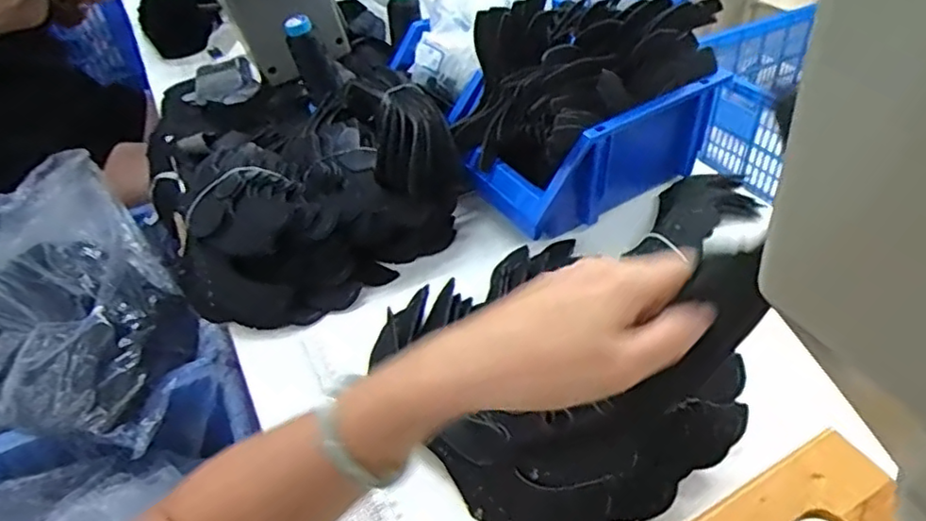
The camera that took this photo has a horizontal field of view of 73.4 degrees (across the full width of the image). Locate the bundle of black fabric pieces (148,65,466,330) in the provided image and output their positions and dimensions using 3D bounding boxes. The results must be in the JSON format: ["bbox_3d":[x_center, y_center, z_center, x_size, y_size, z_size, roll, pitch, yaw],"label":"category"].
[{"bbox_3d":[-0.158,-0.079,0.630,0.275,0.110,0.262,-20,44,-17],"label":"bundle of black fabric pieces"}]

